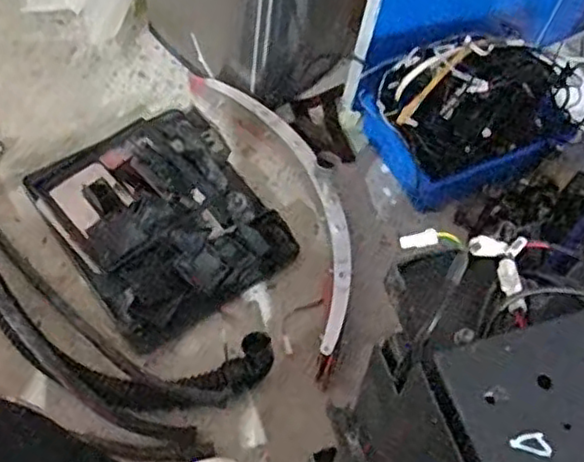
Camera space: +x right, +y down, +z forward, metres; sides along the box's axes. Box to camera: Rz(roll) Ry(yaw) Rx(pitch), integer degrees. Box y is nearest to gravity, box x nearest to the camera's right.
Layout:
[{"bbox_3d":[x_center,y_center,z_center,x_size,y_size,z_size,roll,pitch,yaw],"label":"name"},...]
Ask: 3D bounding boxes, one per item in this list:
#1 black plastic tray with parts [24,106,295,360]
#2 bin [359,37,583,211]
[{"bbox_3d":[-0.185,-0.032,0.980,0.289,0.058,0.336,-33,67,-22],"label":"black plastic tray with parts"},{"bbox_3d":[0.291,-0.204,1.064,0.316,0.158,0.228,-21,63,-16],"label":"bin"}]

